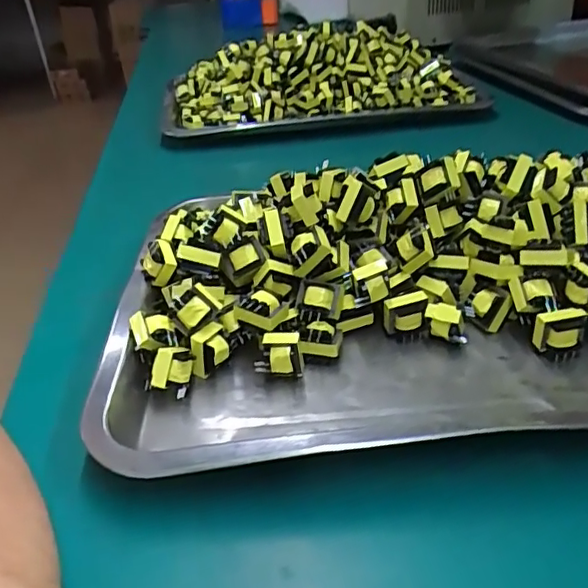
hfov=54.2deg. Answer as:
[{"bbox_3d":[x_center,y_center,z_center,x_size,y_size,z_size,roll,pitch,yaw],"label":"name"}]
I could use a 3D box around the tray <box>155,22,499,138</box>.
[{"bbox_3d":[0.024,-0.264,0.707,0.368,0.090,0.212,-10,33,-6],"label":"tray"}]

